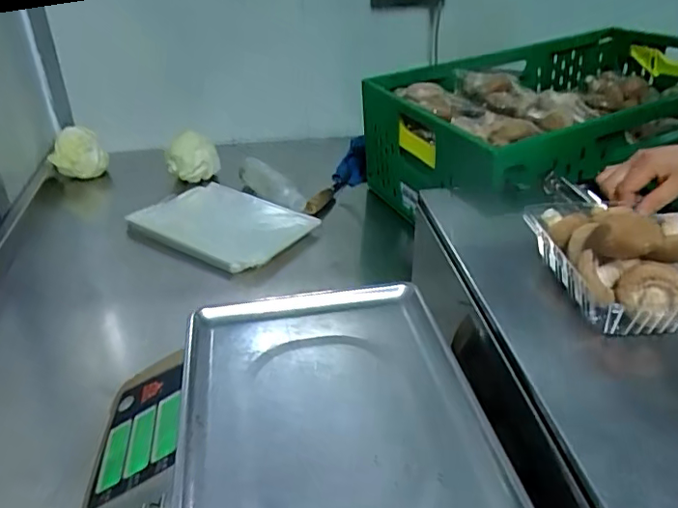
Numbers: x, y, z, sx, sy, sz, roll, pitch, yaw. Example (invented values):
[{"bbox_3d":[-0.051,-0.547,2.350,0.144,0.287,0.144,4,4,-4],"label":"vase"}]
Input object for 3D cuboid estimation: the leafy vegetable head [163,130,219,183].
[{"bbox_3d":[-0.258,-0.167,0.976,0.091,0.089,0.075,-11,33,-16],"label":"leafy vegetable head"}]

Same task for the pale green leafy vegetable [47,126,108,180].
[{"bbox_3d":[-0.467,-0.179,0.987,0.095,0.071,0.094,-13,33,-20],"label":"pale green leafy vegetable"}]

